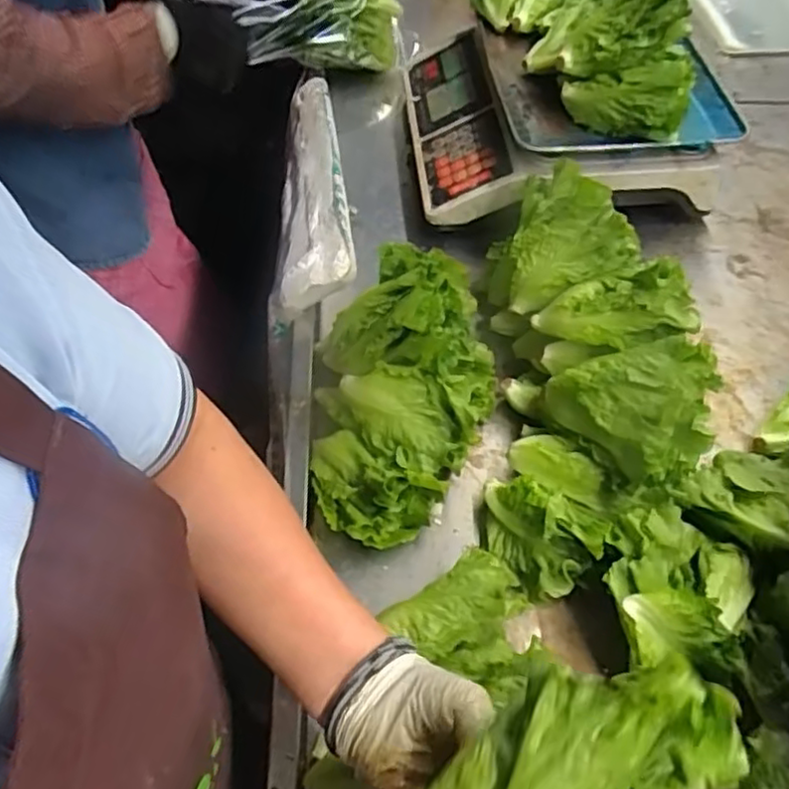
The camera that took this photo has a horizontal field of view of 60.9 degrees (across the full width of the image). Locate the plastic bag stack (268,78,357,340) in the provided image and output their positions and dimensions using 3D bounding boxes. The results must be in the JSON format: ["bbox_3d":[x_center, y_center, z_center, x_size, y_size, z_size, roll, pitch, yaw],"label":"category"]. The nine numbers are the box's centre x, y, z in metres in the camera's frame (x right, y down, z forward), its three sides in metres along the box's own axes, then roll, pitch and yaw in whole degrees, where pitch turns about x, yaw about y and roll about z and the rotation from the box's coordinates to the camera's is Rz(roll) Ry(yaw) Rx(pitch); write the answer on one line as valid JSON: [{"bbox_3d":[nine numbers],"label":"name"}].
[{"bbox_3d":[-0.097,-0.241,0.747,0.085,0.061,0.391,-5,55,-3],"label":"plastic bag stack"}]

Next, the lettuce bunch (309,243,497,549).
[{"bbox_3d":[0.010,-0.022,0.553,0.145,0.114,0.275,9,55,7],"label":"lettuce bunch"}]

